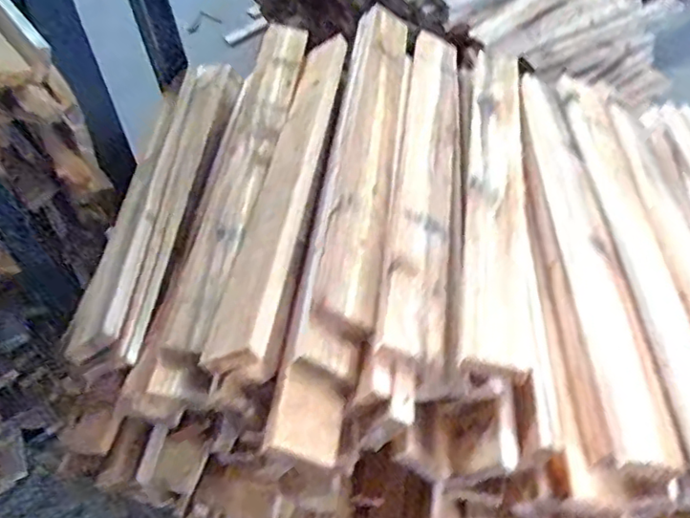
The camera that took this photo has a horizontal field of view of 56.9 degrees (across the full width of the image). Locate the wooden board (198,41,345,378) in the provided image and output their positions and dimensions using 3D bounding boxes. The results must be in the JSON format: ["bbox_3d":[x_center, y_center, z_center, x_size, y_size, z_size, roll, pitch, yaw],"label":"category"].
[{"bbox_3d":[-0.048,-0.091,0.638,0.068,0.026,0.480,-8,42,23],"label":"wooden board"}]

